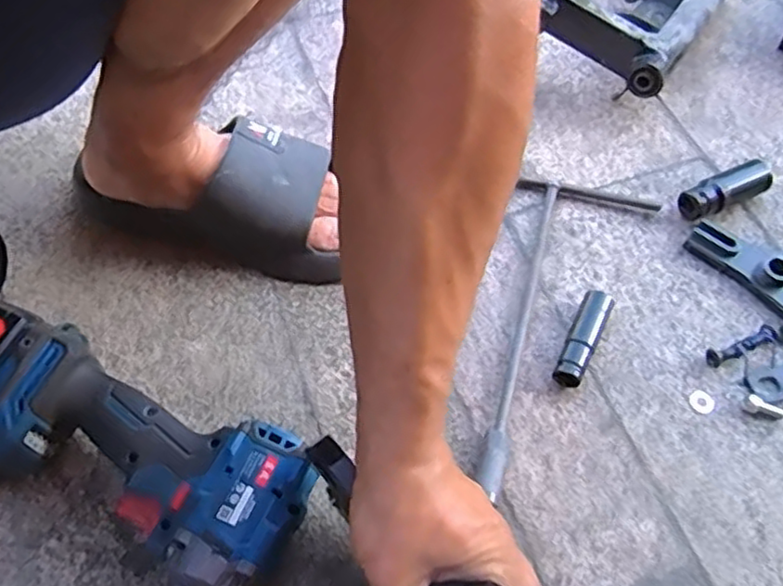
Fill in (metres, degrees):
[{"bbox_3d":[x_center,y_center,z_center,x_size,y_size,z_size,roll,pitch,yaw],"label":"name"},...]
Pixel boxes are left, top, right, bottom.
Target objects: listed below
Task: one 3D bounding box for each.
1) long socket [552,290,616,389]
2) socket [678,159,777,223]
[{"bbox_3d":[0.141,0.033,0.497,0.021,0.024,0.076,25,63,13],"label":"long socket"},{"bbox_3d":[0.284,-0.087,0.561,0.084,0.033,0.025,-20,62,-12],"label":"socket"}]

